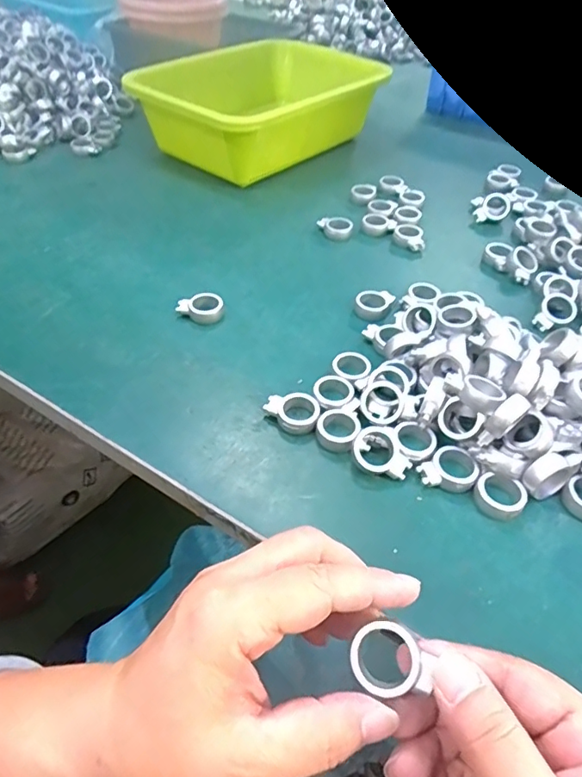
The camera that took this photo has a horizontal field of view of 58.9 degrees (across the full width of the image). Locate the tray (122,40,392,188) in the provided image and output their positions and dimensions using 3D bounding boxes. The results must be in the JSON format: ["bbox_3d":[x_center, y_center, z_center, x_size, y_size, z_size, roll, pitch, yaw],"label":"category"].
[{"bbox_3d":[-0.022,-0.322,0.597,0.283,0.085,0.184,-34,55,-30],"label":"tray"}]

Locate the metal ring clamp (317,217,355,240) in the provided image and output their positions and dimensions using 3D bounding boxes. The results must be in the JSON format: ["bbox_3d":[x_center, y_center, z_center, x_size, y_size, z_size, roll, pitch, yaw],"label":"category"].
[{"bbox_3d":[0.041,-0.149,0.479,0.033,0.012,0.024,4,45,3],"label":"metal ring clamp"}]

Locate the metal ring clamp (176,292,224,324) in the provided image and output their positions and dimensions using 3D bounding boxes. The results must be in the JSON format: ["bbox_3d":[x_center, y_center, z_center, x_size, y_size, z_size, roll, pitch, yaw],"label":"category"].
[{"bbox_3d":[-0.068,-0.060,0.384,0.034,0.013,0.021,-6,46,-8],"label":"metal ring clamp"}]

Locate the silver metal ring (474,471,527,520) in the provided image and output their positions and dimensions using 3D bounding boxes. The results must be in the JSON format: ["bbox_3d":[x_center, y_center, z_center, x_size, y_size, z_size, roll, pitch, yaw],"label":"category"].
[{"bbox_3d":[0.112,0.058,0.278,0.026,0.011,0.022,29,51,25],"label":"silver metal ring"}]

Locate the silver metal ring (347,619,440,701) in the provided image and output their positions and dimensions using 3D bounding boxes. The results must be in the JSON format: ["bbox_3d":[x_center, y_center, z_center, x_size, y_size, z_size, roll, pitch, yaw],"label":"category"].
[{"bbox_3d":[0.035,0.100,0.192,0.025,0.010,0.025,-4,70,10],"label":"silver metal ring"}]

